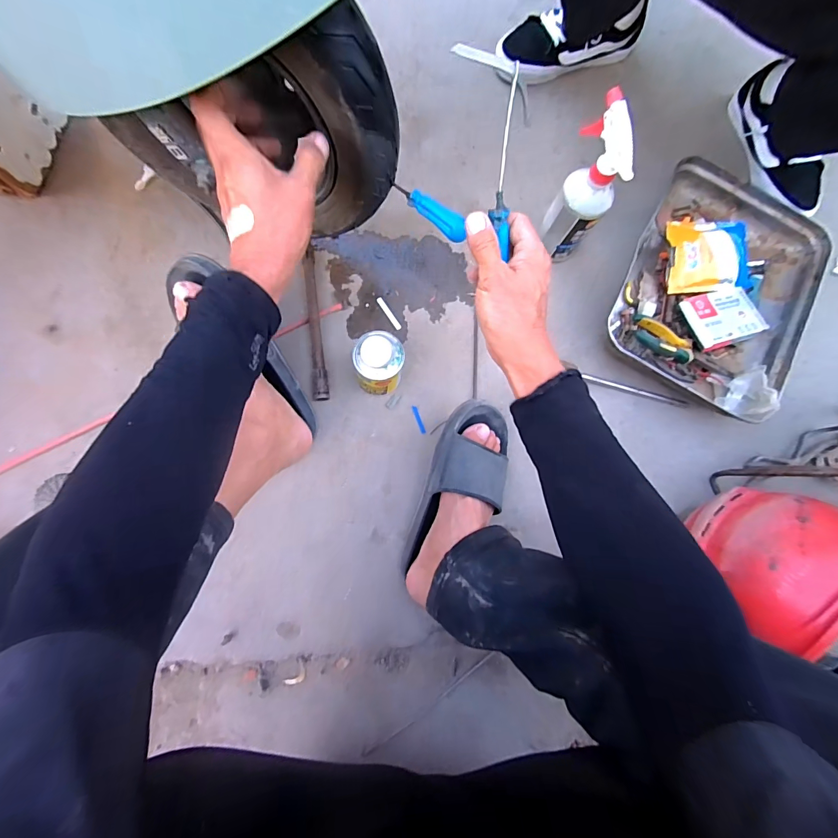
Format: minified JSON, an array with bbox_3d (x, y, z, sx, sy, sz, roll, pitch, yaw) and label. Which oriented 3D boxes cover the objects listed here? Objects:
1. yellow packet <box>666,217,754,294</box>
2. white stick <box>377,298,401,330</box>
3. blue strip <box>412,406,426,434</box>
[{"bbox_3d":[0.454,-0.262,0.619,0.156,0.036,0.120,-7,81,-6],"label":"yellow packet"},{"bbox_3d":[-0.047,-0.163,0.612,0.009,0.004,0.060,-34,86,-8],"label":"white stick"},{"bbox_3d":[0.000,0.001,0.592,0.007,0.004,0.044,-19,84,-7],"label":"blue strip"}]

